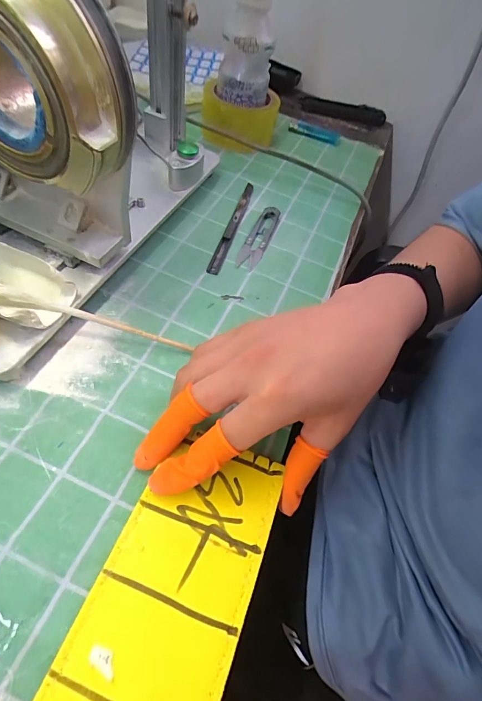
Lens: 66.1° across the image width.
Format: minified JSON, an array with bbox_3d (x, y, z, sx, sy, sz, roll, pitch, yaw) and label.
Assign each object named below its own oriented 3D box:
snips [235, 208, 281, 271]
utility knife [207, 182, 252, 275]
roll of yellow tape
[{"bbox_3d":[0.020,-0.123,0.396,0.022,0.008,0.100,22,55,4],"label":"snips"},{"bbox_3d":[-0.007,-0.140,0.404,0.012,0.007,0.162,17,54,1],"label":"utility knife"},{"bbox_3d":[0.000,-0.300,0.480,0.095,0.053,0.095,2,52,-3],"label":"roll of yellow tape"}]

